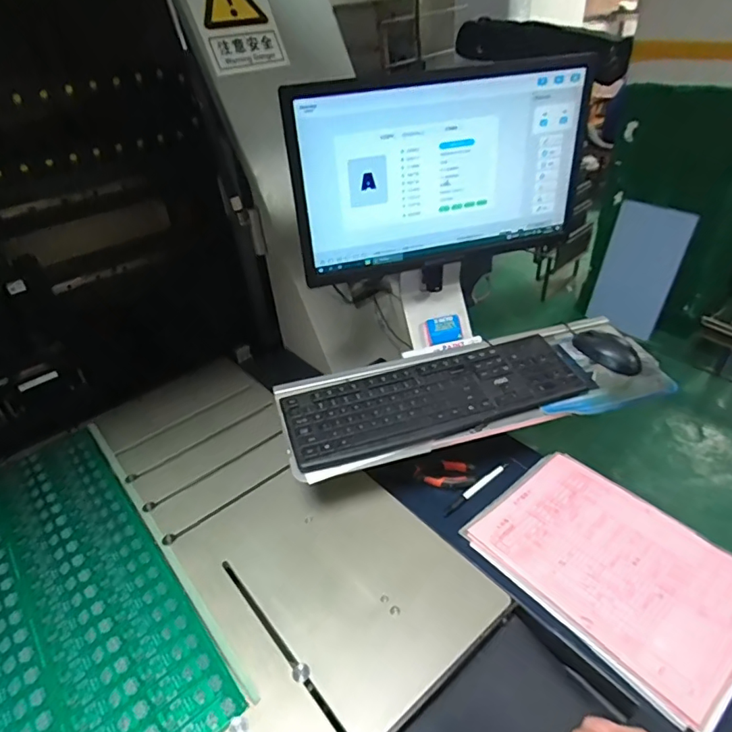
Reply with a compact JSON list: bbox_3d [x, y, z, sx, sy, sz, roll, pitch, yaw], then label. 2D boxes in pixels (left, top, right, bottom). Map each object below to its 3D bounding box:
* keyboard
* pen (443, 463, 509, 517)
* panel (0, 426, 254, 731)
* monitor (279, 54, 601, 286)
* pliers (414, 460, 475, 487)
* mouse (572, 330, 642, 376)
[{"bbox_3d":[0.111,0.041,0.767,0.460,0.034,0.154,-16,37,-13],"label":"keyboard"},{"bbox_3d":[0.163,0.180,0.752,0.136,0.006,0.014,-29,41,-27],"label":"pen"},{"bbox_3d":[-0.439,0.306,0.658,0.332,0.008,0.601,-30,42,-29],"label":"panel"},{"bbox_3d":[0.120,-0.283,0.729,0.443,0.244,0.035,-13,37,-11],"label":"monitor"},{"bbox_3d":[0.120,0.164,0.775,0.089,0.006,0.044,0,36,9],"label":"pliers"},{"bbox_3d":[0.394,-0.027,0.826,0.051,0.031,0.110,-24,40,-24],"label":"mouse"}]

